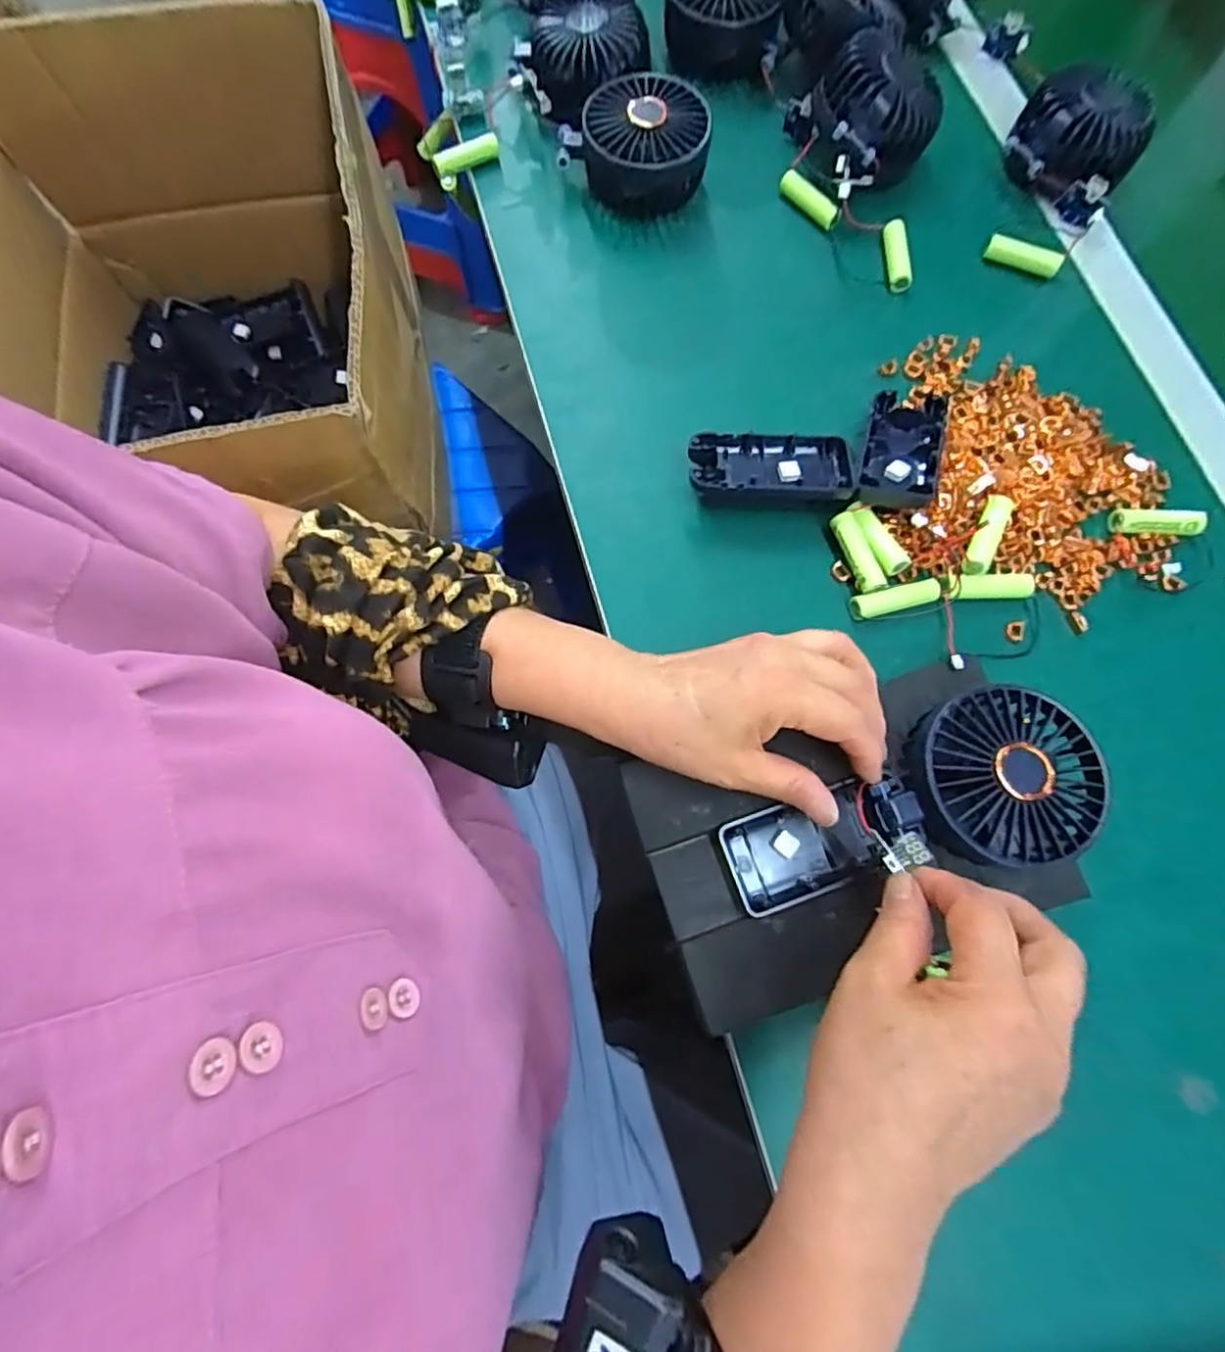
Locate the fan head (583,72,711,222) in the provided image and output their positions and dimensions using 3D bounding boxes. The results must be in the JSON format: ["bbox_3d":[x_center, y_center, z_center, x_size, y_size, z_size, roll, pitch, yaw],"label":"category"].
[{"bbox_3d":[0.022,-0.364,0.433,0.085,0.046,0.082,4,75,0],"label":"fan head"}]

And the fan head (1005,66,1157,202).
[{"bbox_3d":[0.329,-0.381,0.440,0.085,0.043,0.087,33,77,7],"label":"fan head"}]

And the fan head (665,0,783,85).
[{"bbox_3d":[0.081,-0.493,0.469,0.082,0.046,0.073,2,75,-1],"label":"fan head"}]

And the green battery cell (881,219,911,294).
[{"bbox_3d":[0.197,-0.292,0.434,0.015,0.011,0.054,-1,75,-2],"label":"green battery cell"}]

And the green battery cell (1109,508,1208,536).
[{"bbox_3d":[0.331,-0.094,0.379,0.050,0.012,0.015,8,75,1],"label":"green battery cell"}]

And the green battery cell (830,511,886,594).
[{"bbox_3d":[0.143,-0.071,0.368,0.015,0.013,0.049,-19,76,-6],"label":"green battery cell"}]

